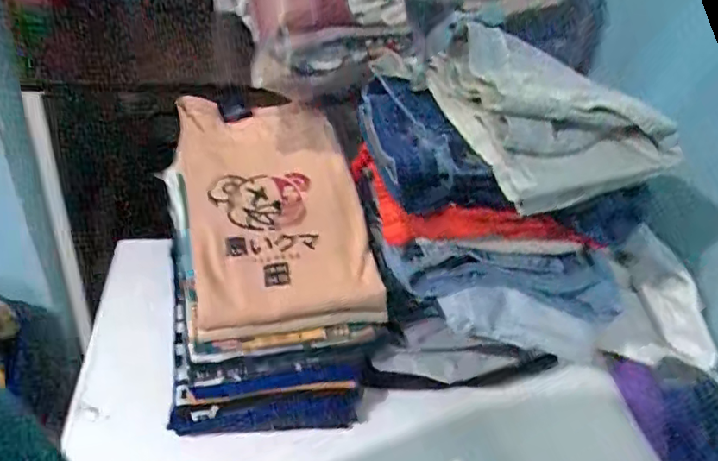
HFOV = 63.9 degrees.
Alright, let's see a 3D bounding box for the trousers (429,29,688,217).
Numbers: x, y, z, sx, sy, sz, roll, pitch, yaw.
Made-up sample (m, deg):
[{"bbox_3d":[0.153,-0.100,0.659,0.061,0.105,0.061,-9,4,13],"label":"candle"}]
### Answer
[{"bbox_3d":[0.174,-0.118,0.553,0.175,0.094,0.185,-6,38,-16],"label":"trousers"}]

